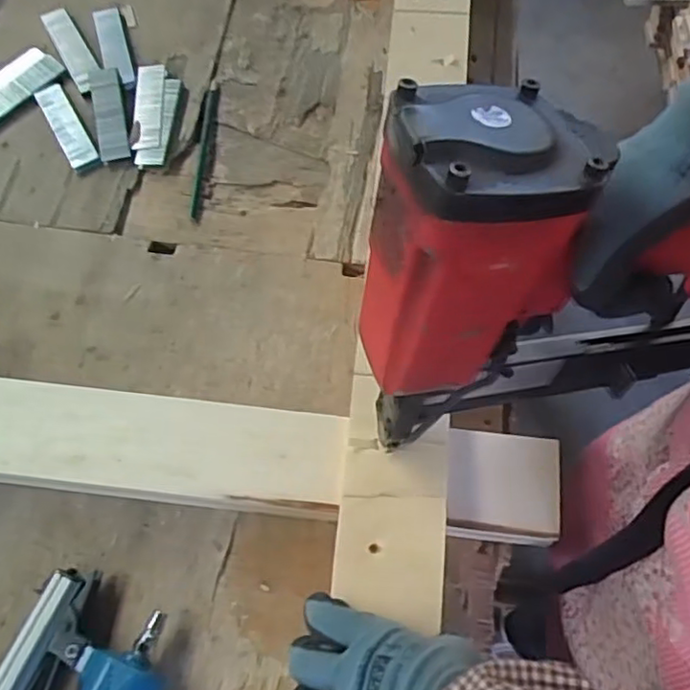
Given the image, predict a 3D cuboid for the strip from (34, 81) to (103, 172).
[{"bbox_3d":[-0.273,-0.214,0.619,0.028,0.009,0.103,-29,71,-11],"label":"strip"}]

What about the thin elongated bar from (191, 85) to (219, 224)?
[{"bbox_3d":[-0.138,-0.190,0.622,0.012,0.008,0.153,3,68,0],"label":"thin elongated bar"}]

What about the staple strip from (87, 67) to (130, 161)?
[{"bbox_3d":[-0.231,-0.227,0.621,0.030,0.013,0.105,-14,69,-6],"label":"staple strip"}]

